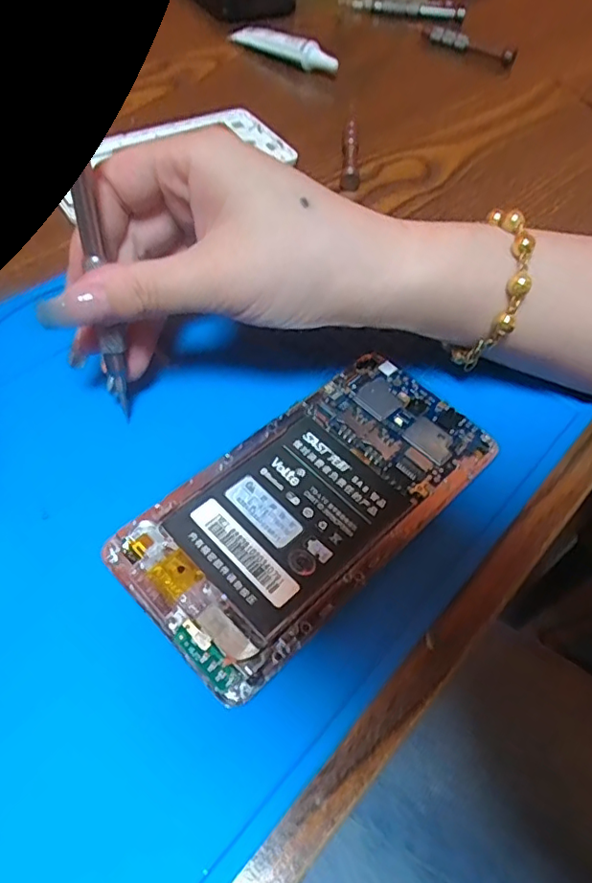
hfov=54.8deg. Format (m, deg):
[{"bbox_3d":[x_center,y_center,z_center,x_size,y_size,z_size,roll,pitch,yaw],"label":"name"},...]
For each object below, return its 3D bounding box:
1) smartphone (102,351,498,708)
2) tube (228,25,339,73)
[{"bbox_3d":[0.007,0.021,0.211,0.139,0.009,0.069,-37,65,-26],"label":"smartphone"},{"bbox_3d":[-0.009,-0.305,0.440,0.102,0.015,0.015,35,59,19],"label":"tube"}]

